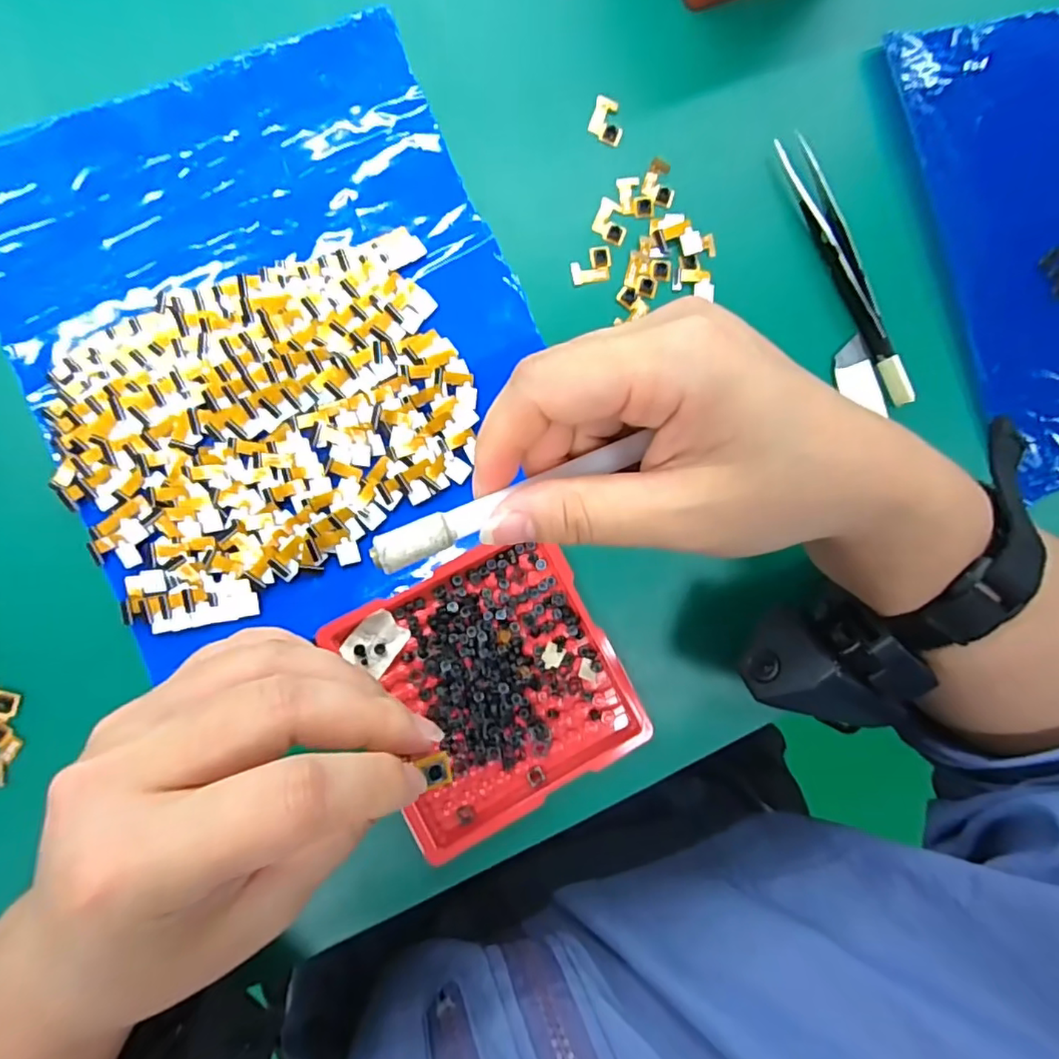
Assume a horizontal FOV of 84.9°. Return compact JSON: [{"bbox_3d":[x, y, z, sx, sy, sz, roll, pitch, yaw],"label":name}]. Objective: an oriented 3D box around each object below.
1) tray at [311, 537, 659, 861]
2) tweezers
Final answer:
[{"bbox_3d":[-0.014,0.062,0.232,0.095,0.012,0.096,-27,89,-7],"label":"tray"},{"bbox_3d":[0.139,-0.114,0.256,0.014,0.009,0.127,-21,88,-7],"label":"tweezers"}]

